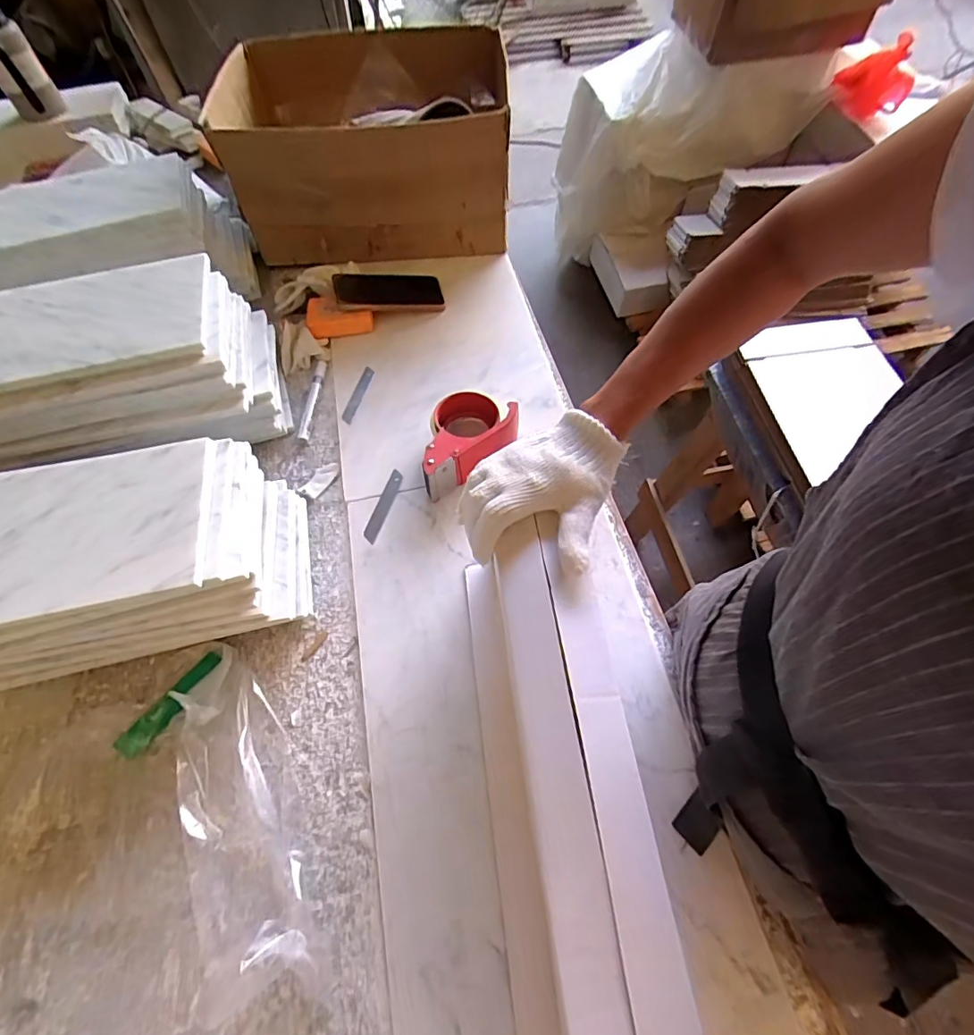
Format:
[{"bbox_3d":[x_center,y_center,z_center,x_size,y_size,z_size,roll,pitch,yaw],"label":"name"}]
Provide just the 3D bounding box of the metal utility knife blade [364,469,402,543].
[{"bbox_3d":[-0.124,-0.015,0.615,0.018,0.004,0.098,10,60,16],"label":"metal utility knife blade"}]

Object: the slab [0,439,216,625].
[{"bbox_3d":[-0.453,0.029,0.424,0.421,0.016,0.150,-12,63,-3],"label":"slab"}]

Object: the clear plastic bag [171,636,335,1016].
[{"bbox_3d":[-0.228,0.259,0.457,0.100,0.040,0.291,-20,64,-7],"label":"clear plastic bag"}]

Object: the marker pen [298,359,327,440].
[{"bbox_3d":[-0.241,-0.165,0.706,0.016,0.012,0.134,0,63,3],"label":"marker pen"}]

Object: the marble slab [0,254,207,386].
[{"bbox_3d":[-0.514,-0.187,0.521,0.442,0.018,0.156,-15,63,-6],"label":"marble slab"}]

